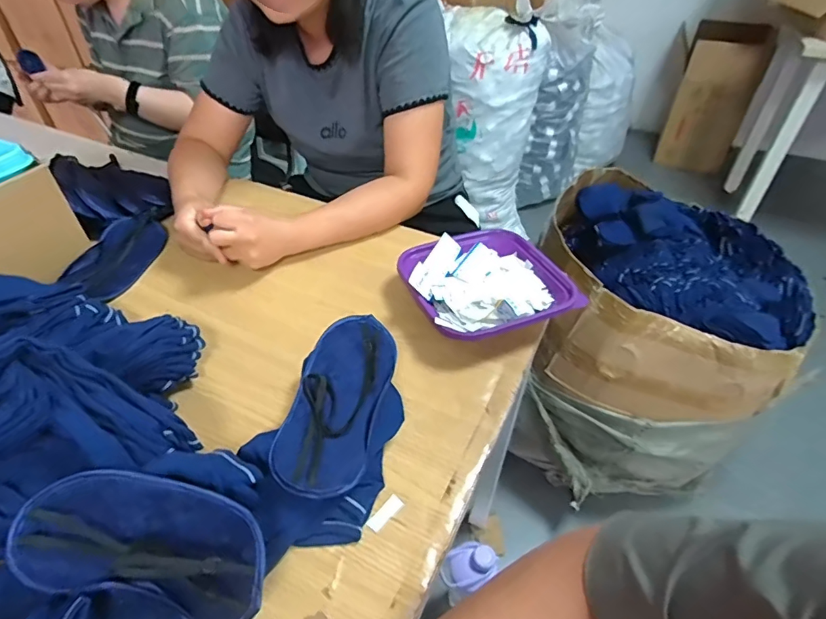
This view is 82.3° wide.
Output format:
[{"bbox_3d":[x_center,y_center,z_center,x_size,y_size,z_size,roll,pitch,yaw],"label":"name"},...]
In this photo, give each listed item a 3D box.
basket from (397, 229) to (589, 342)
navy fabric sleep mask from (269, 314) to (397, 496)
[{"bbox_3d":[0.087,-0.032,0.601,0.184,0.052,0.184,1,44,-1],"label":"basket"},{"bbox_3d":[-0.072,0.085,0.444,0.096,0.042,0.173,9,44,10],"label":"navy fabric sleep mask"}]

